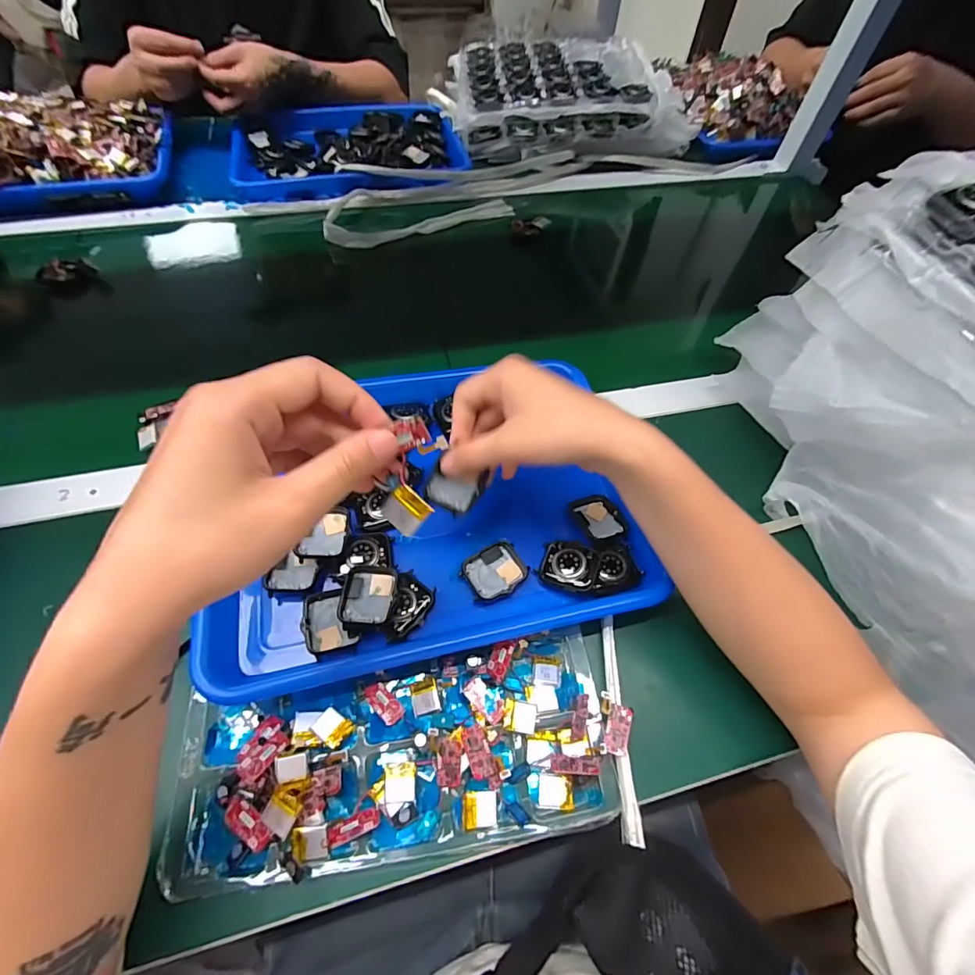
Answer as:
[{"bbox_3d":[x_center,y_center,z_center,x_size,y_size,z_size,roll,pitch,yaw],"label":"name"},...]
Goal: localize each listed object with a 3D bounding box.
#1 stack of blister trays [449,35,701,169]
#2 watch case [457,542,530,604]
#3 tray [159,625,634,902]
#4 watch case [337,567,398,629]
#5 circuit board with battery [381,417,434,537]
[{"bbox_3d":[0.122,-0.614,0.746,0.353,0.074,0.276,-7,58,-8],"label":"stack of blister trays"},{"bbox_3d":[0.006,0.062,0.349,0.044,0.008,0.036,-26,62,-19],"label":"watch case"},{"bbox_3d":[-0.048,0.163,0.296,0.265,0.025,0.109,-5,57,-7],"label":"tray"},{"bbox_3d":[-0.080,0.075,0.325,0.037,0.013,0.042,-1,57,-4],"label":"watch case"},{"bbox_3d":[-0.035,-0.005,0.215,0.022,0.054,0.008,7,15,1],"label":"circuit board with battery"}]

